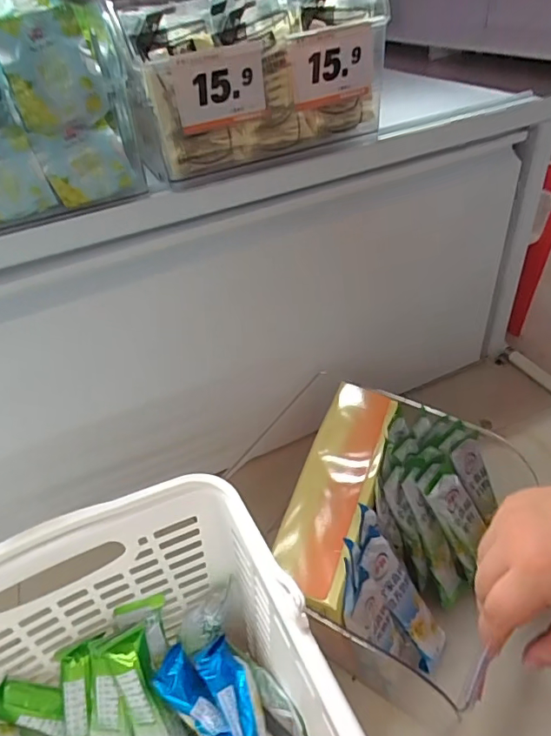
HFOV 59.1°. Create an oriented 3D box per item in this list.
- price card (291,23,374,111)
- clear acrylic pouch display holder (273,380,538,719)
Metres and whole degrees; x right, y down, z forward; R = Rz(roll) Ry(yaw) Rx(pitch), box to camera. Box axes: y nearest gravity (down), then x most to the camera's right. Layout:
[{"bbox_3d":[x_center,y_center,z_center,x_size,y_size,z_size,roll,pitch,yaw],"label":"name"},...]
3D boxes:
[{"bbox_3d":[0.054,-0.281,0.456,0.082,0.060,0.010,-19,47,-13],"label":"price card"},{"bbox_3d":[0.123,0.175,0.511,0.184,0.158,0.254,8,42,18],"label":"clear acrylic pouch display holder"}]

